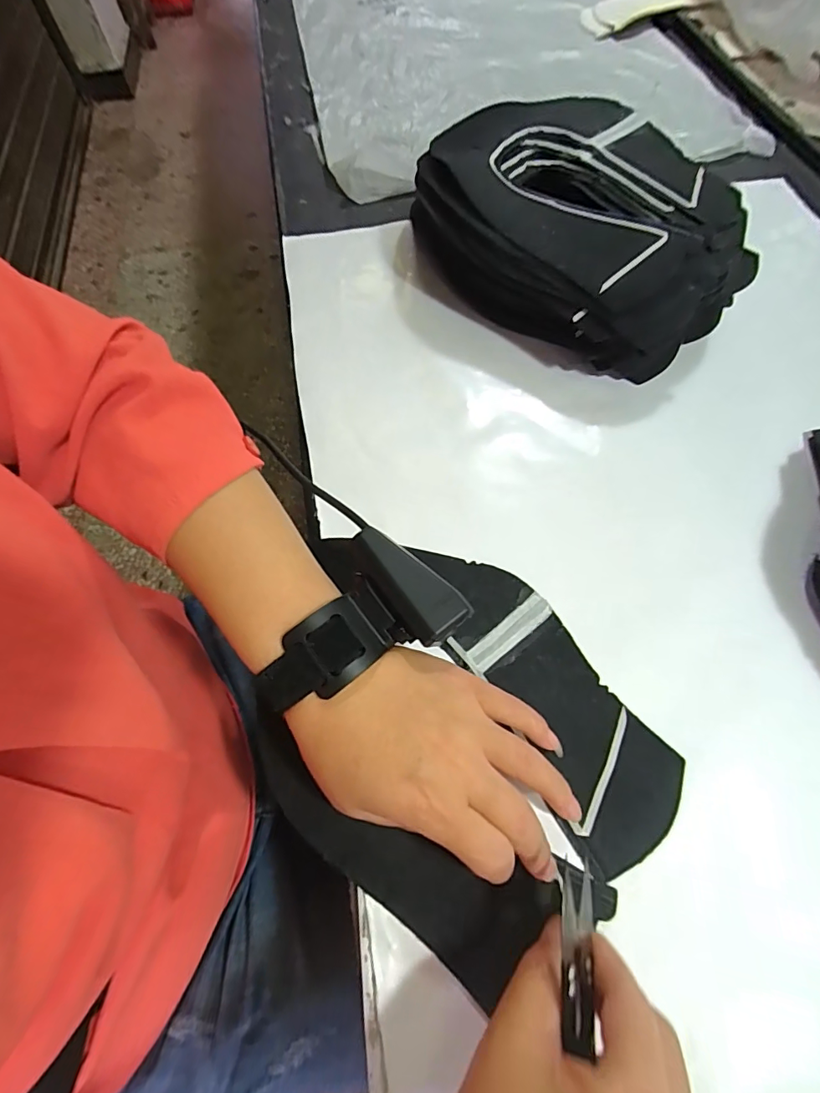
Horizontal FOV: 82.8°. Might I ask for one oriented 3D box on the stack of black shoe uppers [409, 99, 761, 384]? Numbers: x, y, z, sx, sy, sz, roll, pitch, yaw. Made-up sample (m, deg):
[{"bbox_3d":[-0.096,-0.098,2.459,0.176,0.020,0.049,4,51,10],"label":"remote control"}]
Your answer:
[{"bbox_3d":[0.135,-0.279,0.401,0.295,0.082,0.217,38,71,16],"label":"stack of black shoe uppers"}]

